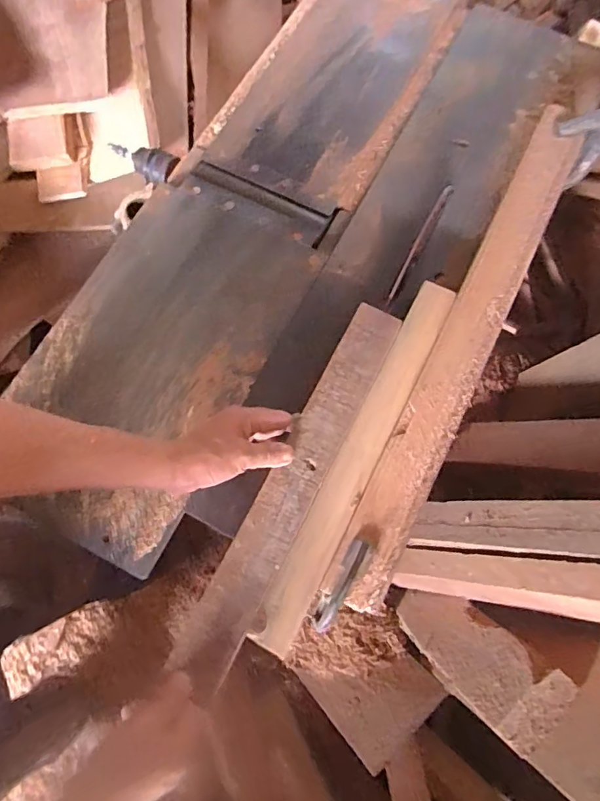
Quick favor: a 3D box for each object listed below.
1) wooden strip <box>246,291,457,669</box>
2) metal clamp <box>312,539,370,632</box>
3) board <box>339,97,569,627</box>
[{"bbox_3d":[0.071,0.054,0.558,0.049,0.030,0.449,26,73,8],"label":"wooden strip"},{"bbox_3d":[0.041,0.184,0.500,0.020,0.014,0.094,29,73,9],"label":"metal clamp"},{"bbox_3d":[0.210,-0.079,0.615,0.075,0.051,0.676,25,73,8],"label":"board"}]

